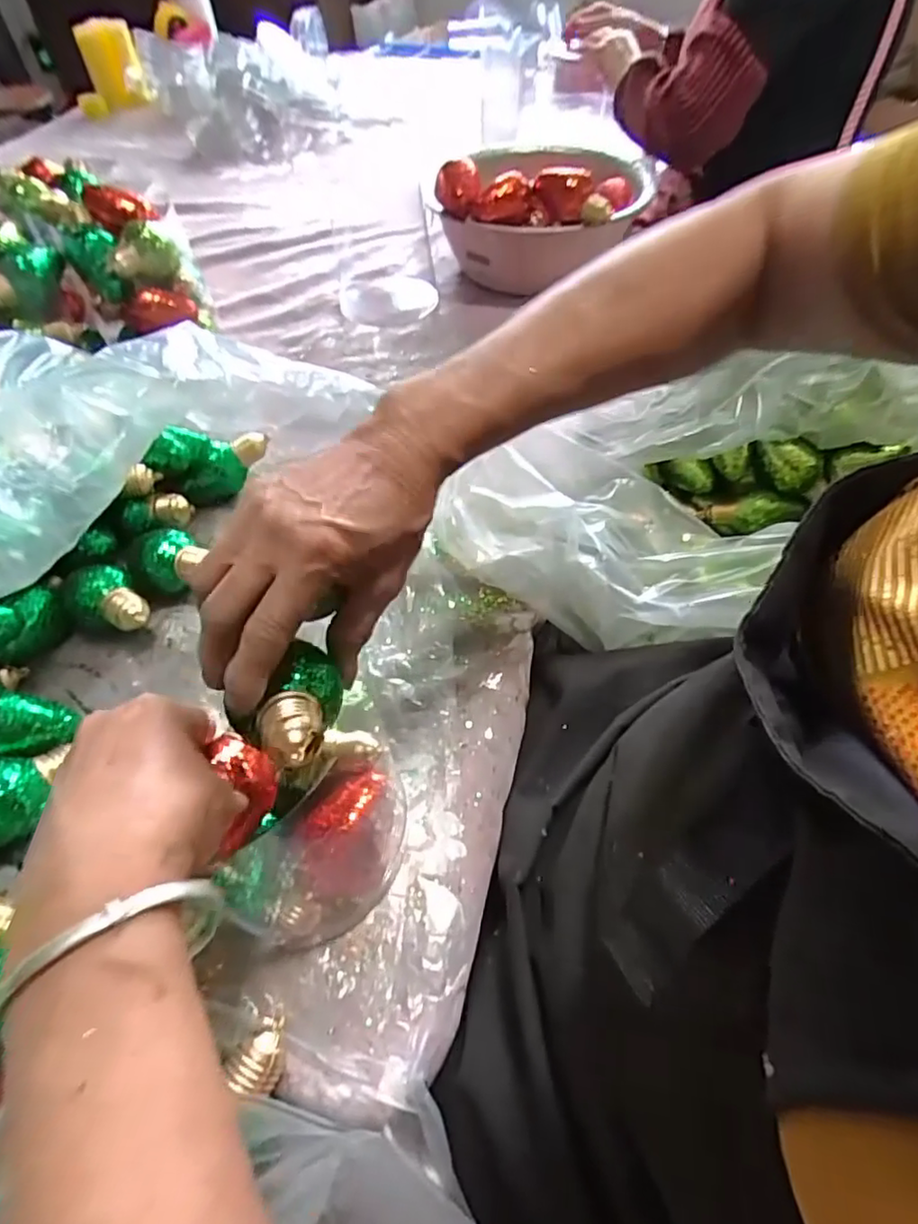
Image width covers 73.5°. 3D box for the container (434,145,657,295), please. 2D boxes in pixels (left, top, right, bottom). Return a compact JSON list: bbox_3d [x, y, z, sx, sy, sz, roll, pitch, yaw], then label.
[{"bbox_3d":[0.112,-0.501,0.780,0.219,0.145,0.251,15,54,12],"label":"container"}]

